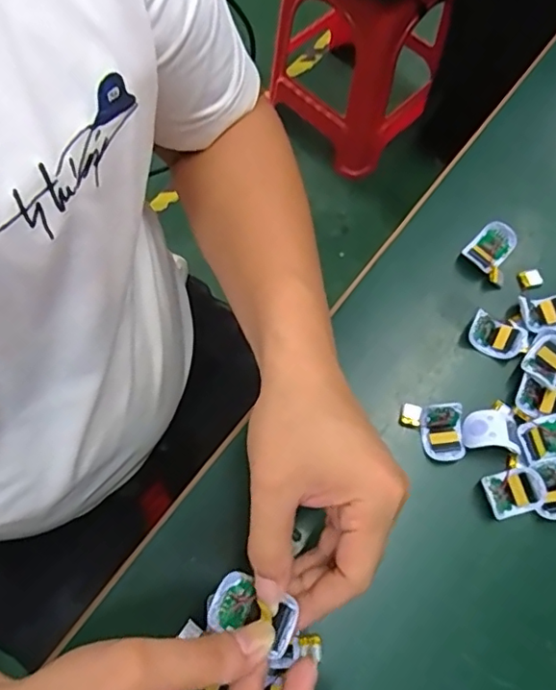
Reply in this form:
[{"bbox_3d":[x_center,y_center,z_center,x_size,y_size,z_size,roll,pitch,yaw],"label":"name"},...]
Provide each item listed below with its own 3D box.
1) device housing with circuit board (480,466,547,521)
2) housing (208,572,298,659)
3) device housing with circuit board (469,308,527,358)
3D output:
[{"bbox_3d":[0.171,0.107,0.404,0.041,0.017,0.032,-13,69,-5],"label":"device housing with circuit board"},{"bbox_3d":[-0.012,0.136,0.278,0.043,0.013,0.027,27,71,15],"label":"housing"},{"bbox_3d":[0.176,-0.006,0.451,0.042,0.017,0.031,27,71,10],"label":"device housing with circuit board"}]

